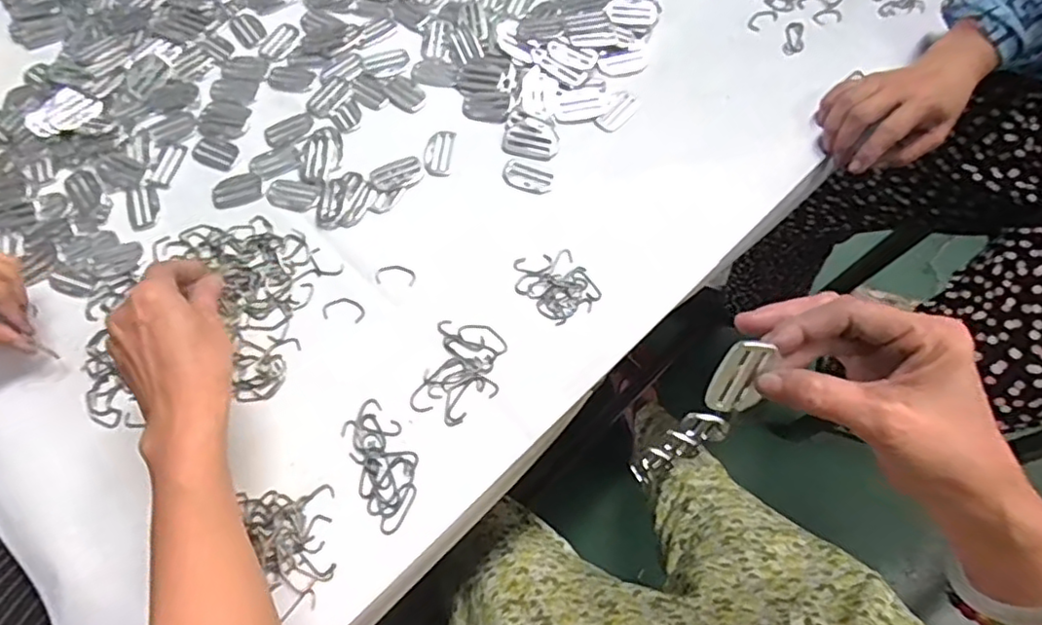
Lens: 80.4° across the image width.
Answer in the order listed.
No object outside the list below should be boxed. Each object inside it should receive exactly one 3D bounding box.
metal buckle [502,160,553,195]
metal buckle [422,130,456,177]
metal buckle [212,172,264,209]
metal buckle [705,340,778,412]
[{"bbox_3d":[0.006,-0.120,0.547,0.046,0.004,0.026,22,72,10],"label":"metal buckle"},{"bbox_3d":[-0.076,-0.146,0.561,0.027,0.004,0.046,5,69,4],"label":"metal buckle"},{"bbox_3d":[-0.253,-0.110,0.551,0.044,0.004,0.031,-15,69,-4],"label":"metal buckle"},{"bbox_3d":[0.108,0.033,0.304,0.024,0.048,0.010,32,39,21],"label":"metal buckle"}]

